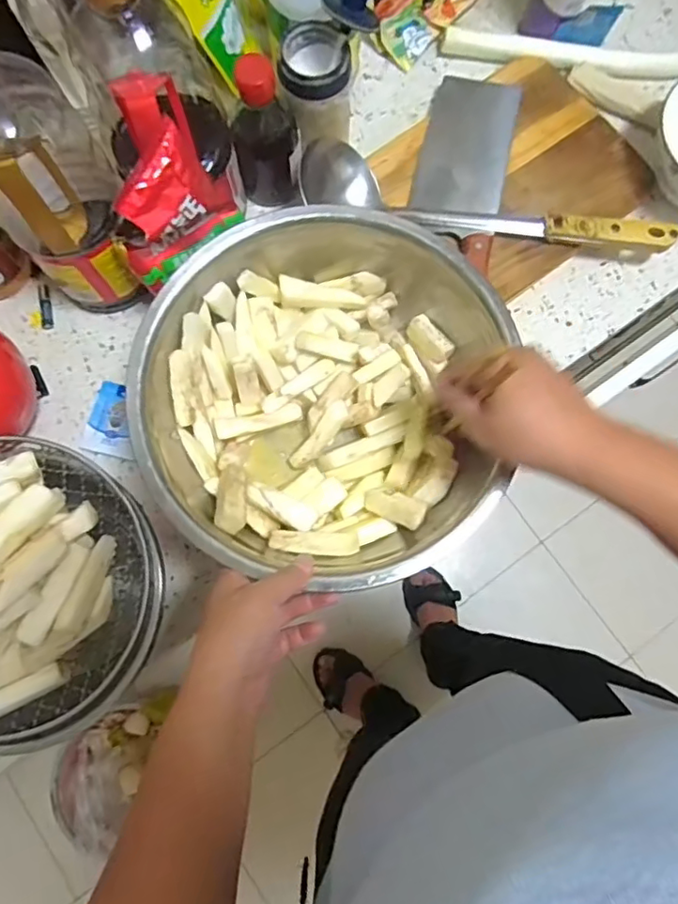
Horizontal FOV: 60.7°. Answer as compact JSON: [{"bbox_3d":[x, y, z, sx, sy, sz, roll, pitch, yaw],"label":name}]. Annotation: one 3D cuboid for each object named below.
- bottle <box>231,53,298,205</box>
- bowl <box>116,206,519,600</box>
[{"bbox_3d":[-0.067,-0.289,0.520,0.056,0.129,0.045,-9,79,-3],"label":"bottle"},{"bbox_3d":[-0.016,-0.043,0.483,0.265,0.112,0.283,0,79,-1],"label":"bowl"}]

